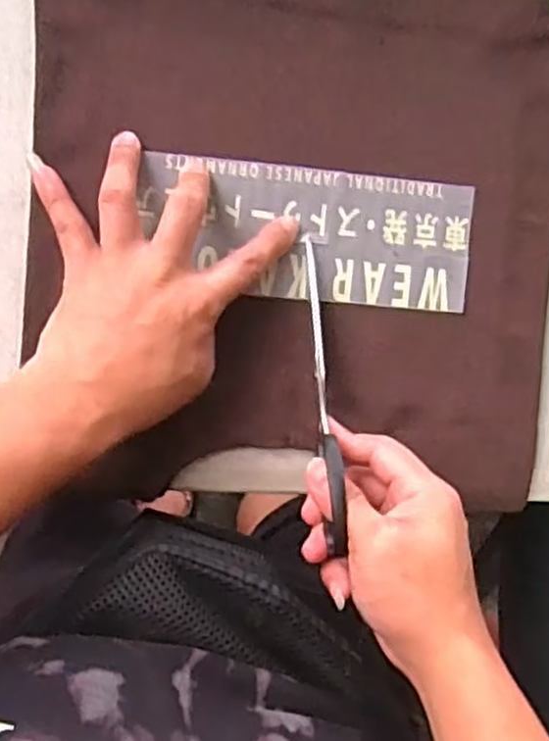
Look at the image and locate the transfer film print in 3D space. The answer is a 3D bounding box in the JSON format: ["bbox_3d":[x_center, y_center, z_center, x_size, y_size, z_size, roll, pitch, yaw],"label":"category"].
[{"bbox_3d":[0.022,-0.082,0.453,0.193,0.004,0.078,4,94,-6],"label":"transfer film print"}]

